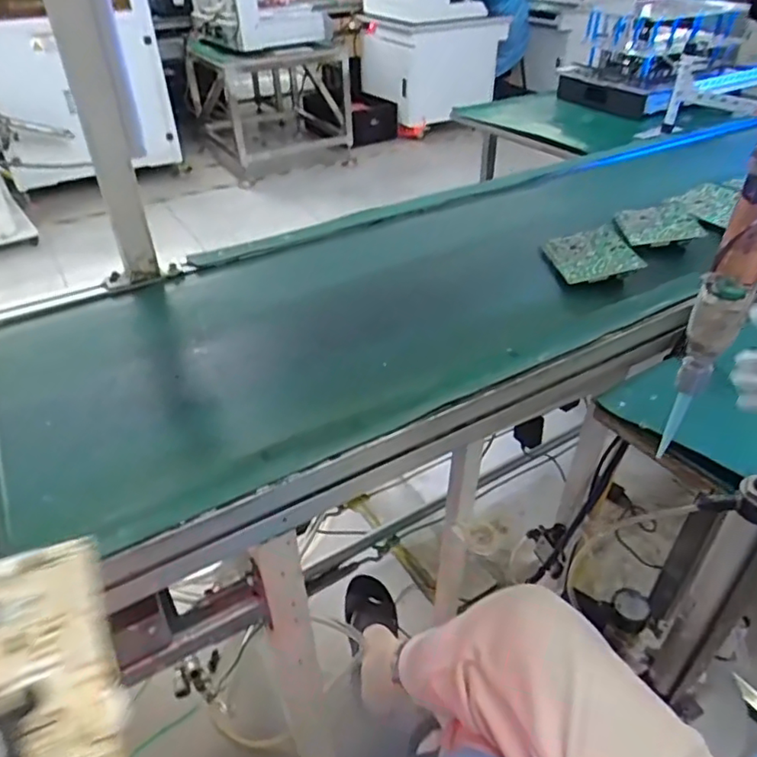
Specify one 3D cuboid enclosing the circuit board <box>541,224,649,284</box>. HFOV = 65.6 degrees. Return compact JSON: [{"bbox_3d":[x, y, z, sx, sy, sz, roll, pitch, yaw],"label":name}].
[{"bbox_3d":[0.294,-0.171,0.809,0.104,0.012,0.127,-10,39,7],"label":"circuit board"}]

